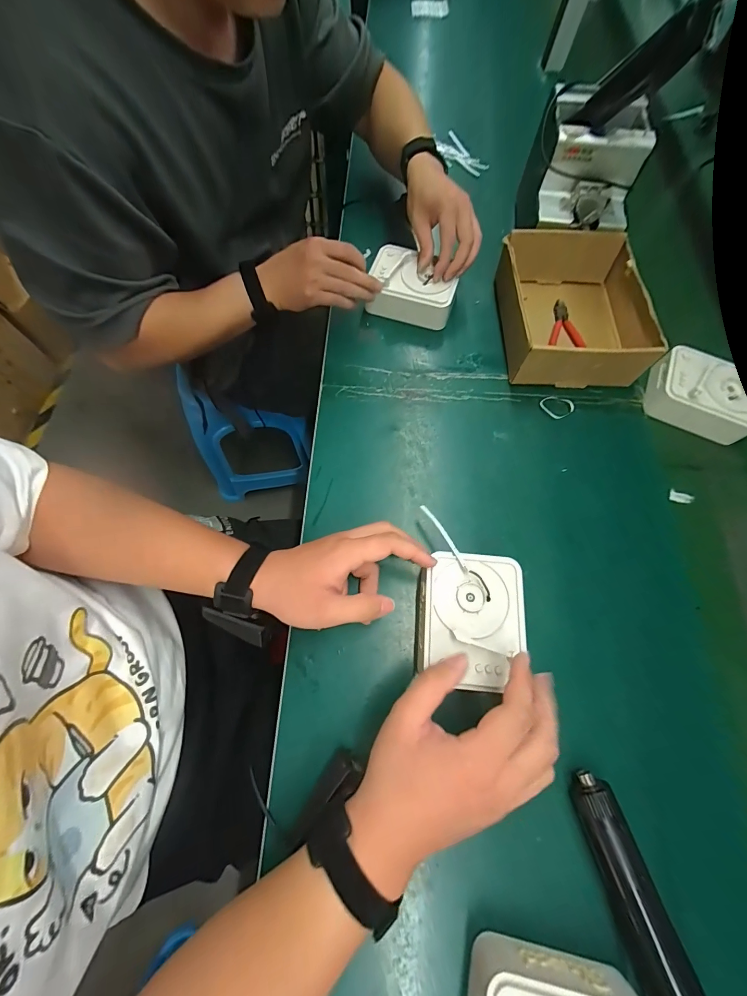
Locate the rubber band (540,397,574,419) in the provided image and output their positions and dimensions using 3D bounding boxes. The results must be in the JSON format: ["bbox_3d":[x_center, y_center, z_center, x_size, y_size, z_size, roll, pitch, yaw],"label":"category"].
[{"bbox_3d":[0.252,-0.125,0.494,0.040,0.007,0.035,-21,71,-10],"label":"rubber band"}]

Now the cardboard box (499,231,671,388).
[{"bbox_3d":[0.275,-0.264,0.513,0.177,0.081,0.216,2,69,-2],"label":"cardboard box"}]

